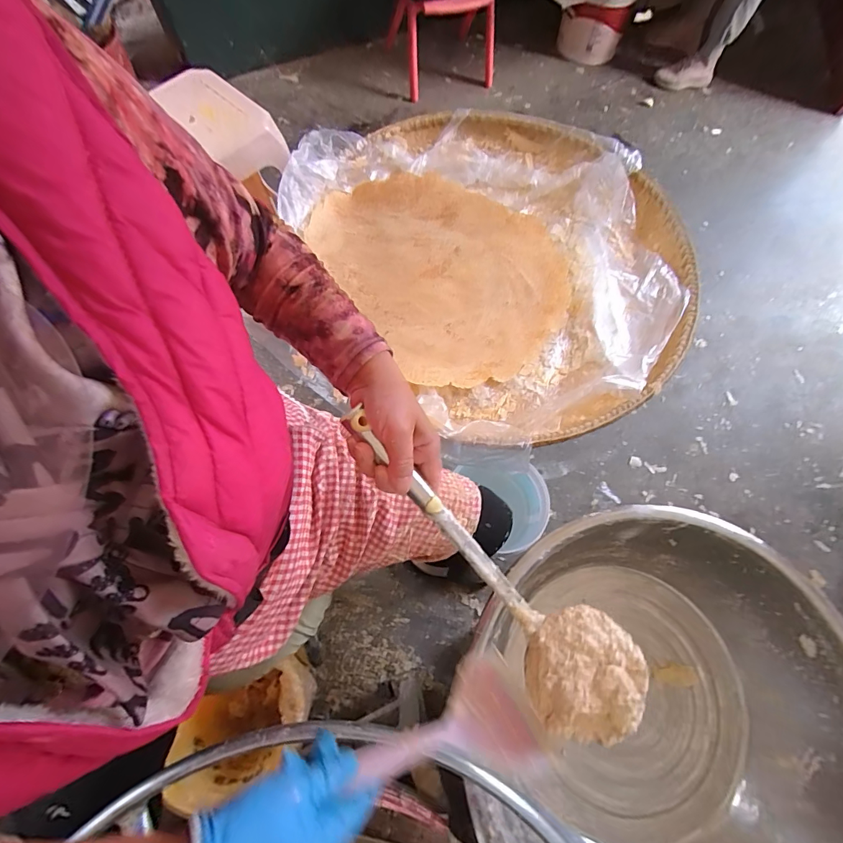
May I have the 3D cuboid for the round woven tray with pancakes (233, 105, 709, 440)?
[{"bbox_3d":[0.133,-0.329,0.810,0.772,0.096,0.783,1,70,-2],"label":"round woven tray with pancakes"}]

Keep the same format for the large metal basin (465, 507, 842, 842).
[{"bbox_3d":[0.373,0.467,0.646,0.579,0.200,0.602,15,70,3],"label":"large metal basin"}]

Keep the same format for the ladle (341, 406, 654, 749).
[{"bbox_3d":[0.058,0.138,0.369,0.369,0.052,0.108,46,74,-5],"label":"ladle"}]

